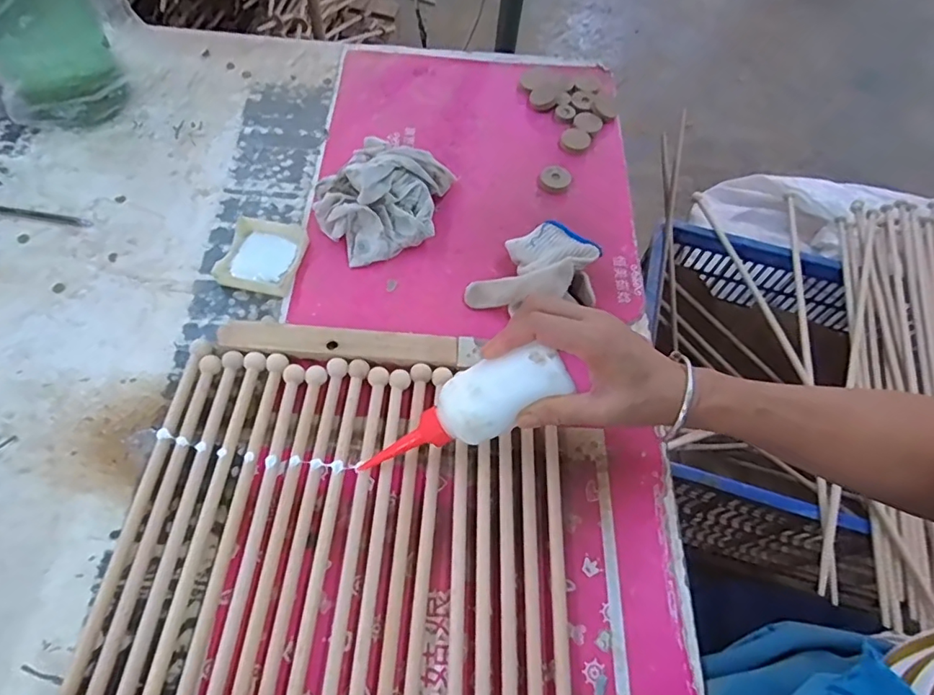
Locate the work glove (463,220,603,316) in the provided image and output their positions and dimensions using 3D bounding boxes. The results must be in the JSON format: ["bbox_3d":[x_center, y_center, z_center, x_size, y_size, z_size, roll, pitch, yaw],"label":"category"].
[{"bbox_3d":[0.066,-0.084,0.528,0.129,0.047,0.096,2,61,-3],"label":"work glove"}]

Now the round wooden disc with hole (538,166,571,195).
[{"bbox_3d":[0.100,-0.192,0.609,0.035,0.009,0.037,2,61,-3],"label":"round wooden disc with hole"}]

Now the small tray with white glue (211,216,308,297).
[{"bbox_3d":[-0.205,-0.094,0.538,0.074,0.014,0.087,11,61,2],"label":"small tray with white glue"}]

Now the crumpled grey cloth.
[{"bbox_3d":[-0.083,-0.163,0.552,0.113,0.056,0.137,31,64,13],"label":"crumpled grey cloth"}]

